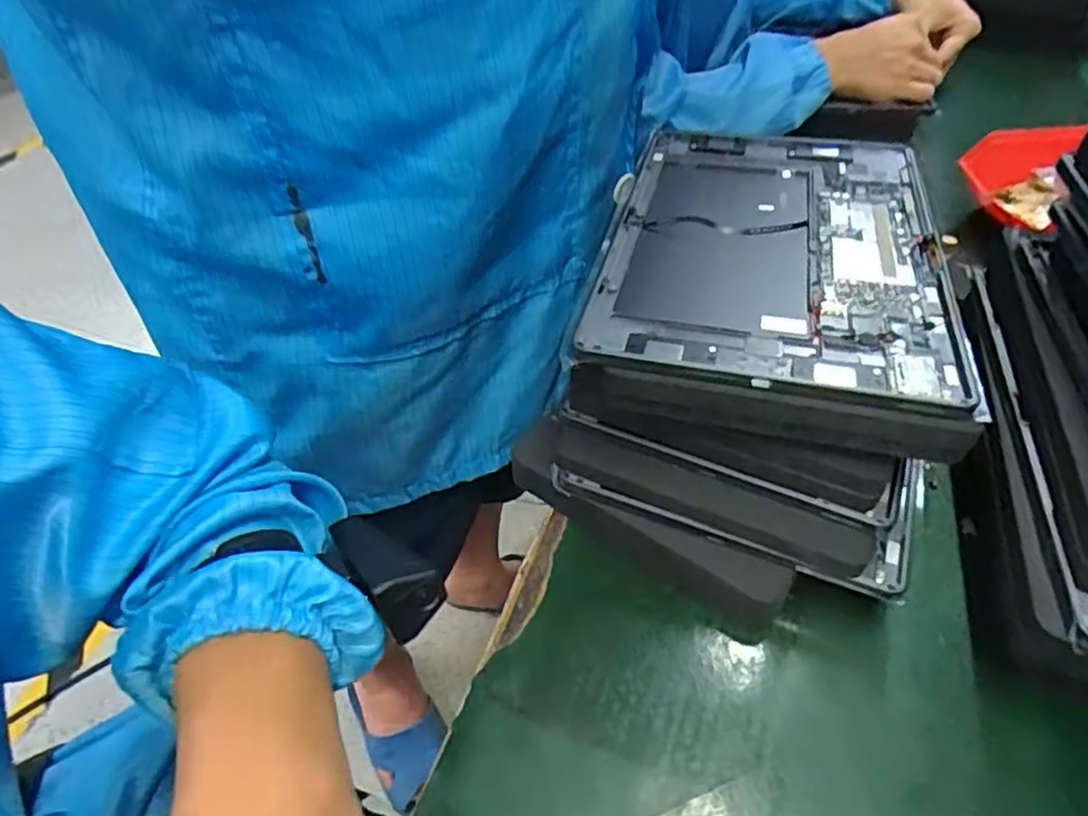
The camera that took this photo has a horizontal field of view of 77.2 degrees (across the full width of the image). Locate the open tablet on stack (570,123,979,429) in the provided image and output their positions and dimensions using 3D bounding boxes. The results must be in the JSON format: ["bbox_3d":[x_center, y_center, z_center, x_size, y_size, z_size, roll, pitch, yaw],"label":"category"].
[{"bbox_3d":[0.124,-0.089,0.365,0.170,0.013,0.239,13,47,10],"label":"open tablet on stack"}]

